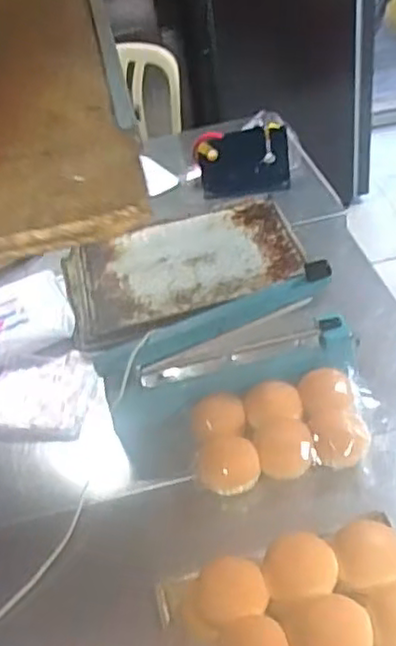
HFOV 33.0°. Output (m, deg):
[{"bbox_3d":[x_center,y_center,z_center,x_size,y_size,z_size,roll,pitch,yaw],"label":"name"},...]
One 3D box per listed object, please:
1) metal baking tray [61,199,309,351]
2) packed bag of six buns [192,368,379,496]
[{"bbox_3d":[-0.039,-0.129,1.385,0.474,0.027,0.308,-18,40,-9],"label":"metal baking tray"},{"bbox_3d":[0.131,0.152,1.028,0.282,0.053,0.181,-13,40,-4],"label":"packed bag of six buns"}]

